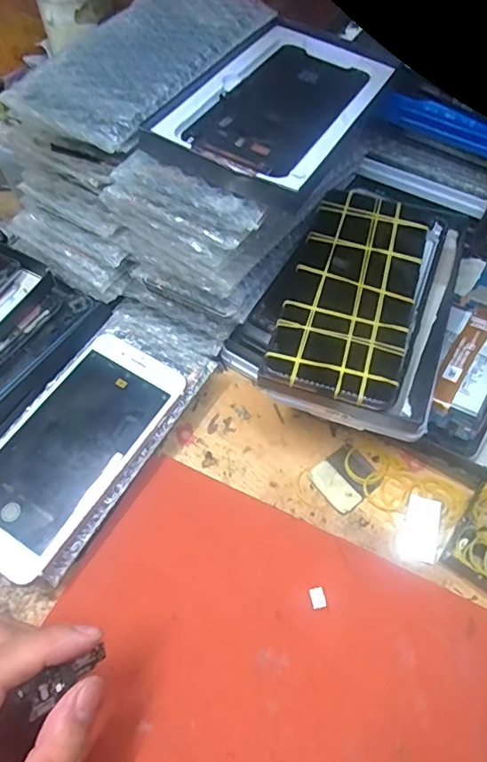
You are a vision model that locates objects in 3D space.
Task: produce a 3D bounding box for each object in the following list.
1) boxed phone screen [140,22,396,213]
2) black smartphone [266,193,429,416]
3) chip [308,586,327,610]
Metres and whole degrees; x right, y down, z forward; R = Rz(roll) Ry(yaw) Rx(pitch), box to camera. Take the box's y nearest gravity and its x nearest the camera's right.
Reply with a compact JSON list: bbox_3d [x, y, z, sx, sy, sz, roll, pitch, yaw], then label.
[{"bbox_3d":[0.025,-0.170,0.308,0.096,0.015,0.164,25,60,14],"label":"boxed phone screen"},{"bbox_3d":[0.070,-0.059,0.320,0.075,0.016,0.153,14,60,9],"label":"black smartphone"},{"bbox_3d":[0.043,0.125,0.295,0.009,0.004,0.011,-11,59,-8],"label":"chip"}]

